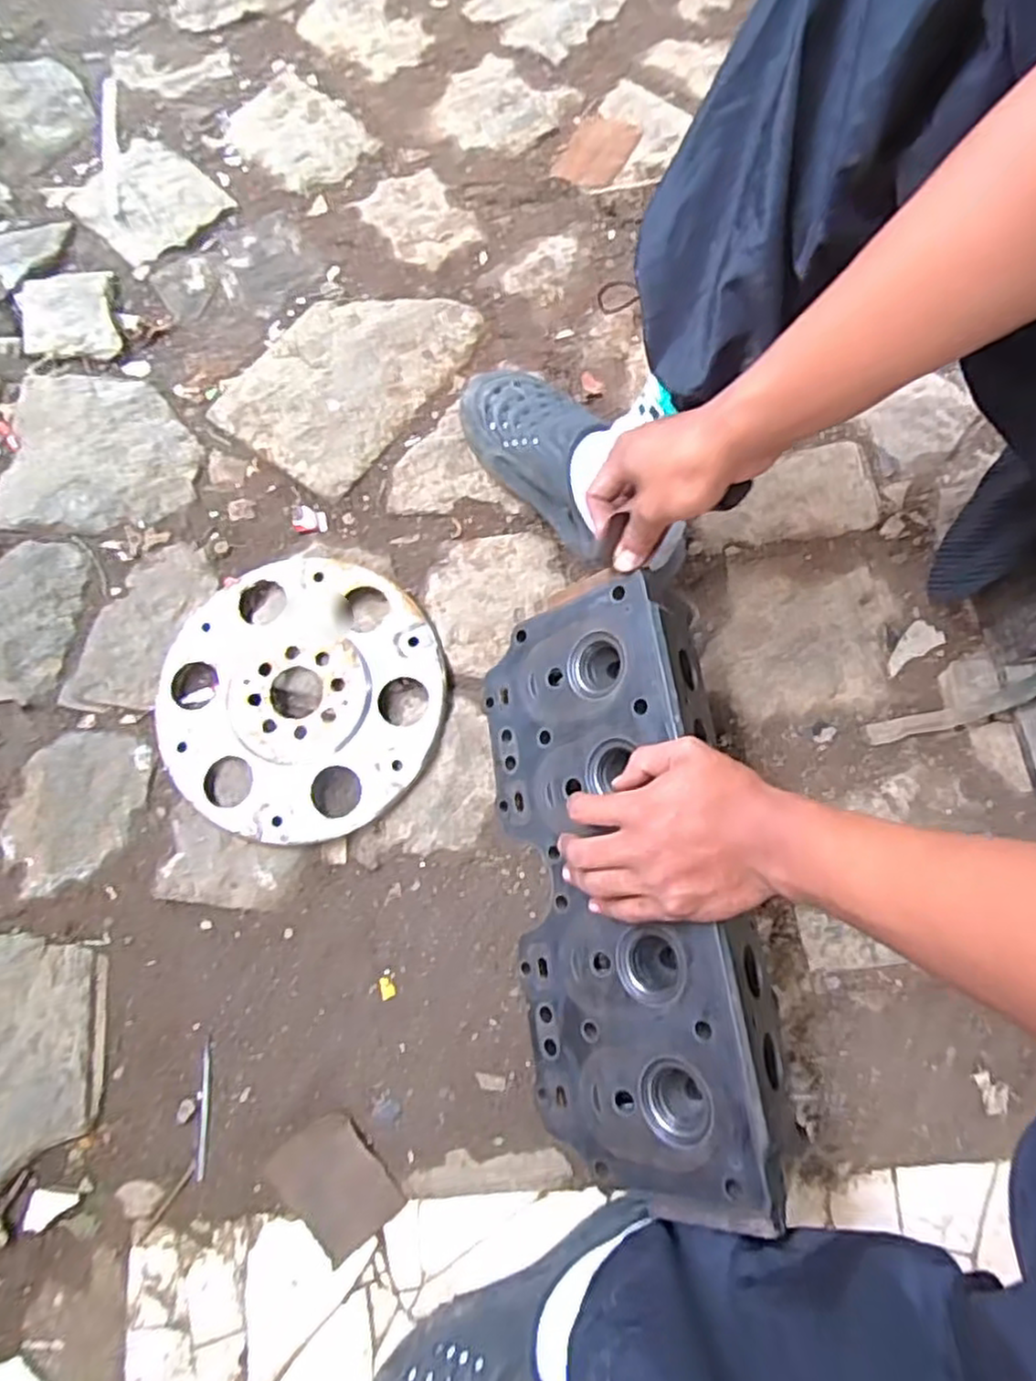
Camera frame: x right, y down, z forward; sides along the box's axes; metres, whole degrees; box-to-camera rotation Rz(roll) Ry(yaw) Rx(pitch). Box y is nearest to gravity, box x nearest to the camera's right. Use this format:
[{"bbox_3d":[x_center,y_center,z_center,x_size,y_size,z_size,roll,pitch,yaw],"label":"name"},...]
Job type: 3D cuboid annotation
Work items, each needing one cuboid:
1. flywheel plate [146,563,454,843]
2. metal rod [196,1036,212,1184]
[{"bbox_3d":[-0.203,0.003,0.686,0.257,0.024,0.265,0,75,0],"label":"flywheel plate"},{"bbox_3d":[-0.265,0.350,0.618,0.010,0.004,0.105,-3,75,-1],"label":"metal rod"}]

